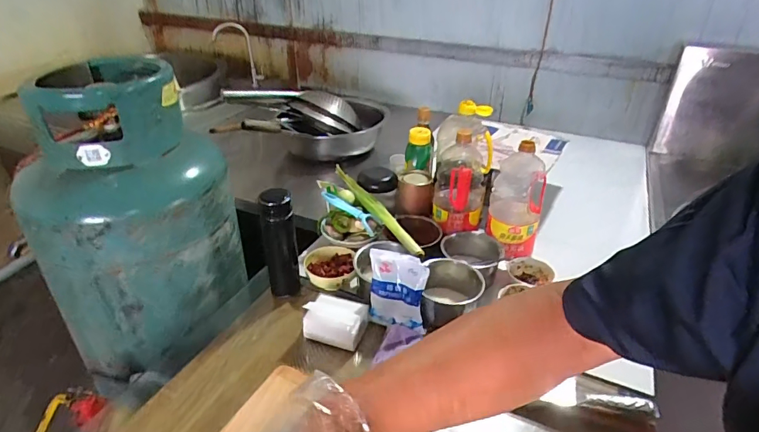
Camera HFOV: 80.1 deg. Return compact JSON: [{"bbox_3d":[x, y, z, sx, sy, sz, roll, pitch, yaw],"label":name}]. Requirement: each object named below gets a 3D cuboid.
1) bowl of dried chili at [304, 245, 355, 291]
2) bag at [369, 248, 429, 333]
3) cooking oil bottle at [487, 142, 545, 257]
[{"bbox_3d":[-0.106,0.116,0.963,0.104,0.053,0.112,1,31,-1],"label":"bowl of dried chili"},{"bbox_3d":[0.034,0.138,0.849,0.110,0.140,0.027,10,10,16],"label":"bag"},{"bbox_3d":[0.307,-0.037,1.025,0.116,0.272,0.103,4,17,0],"label":"cooking oil bottle"}]

